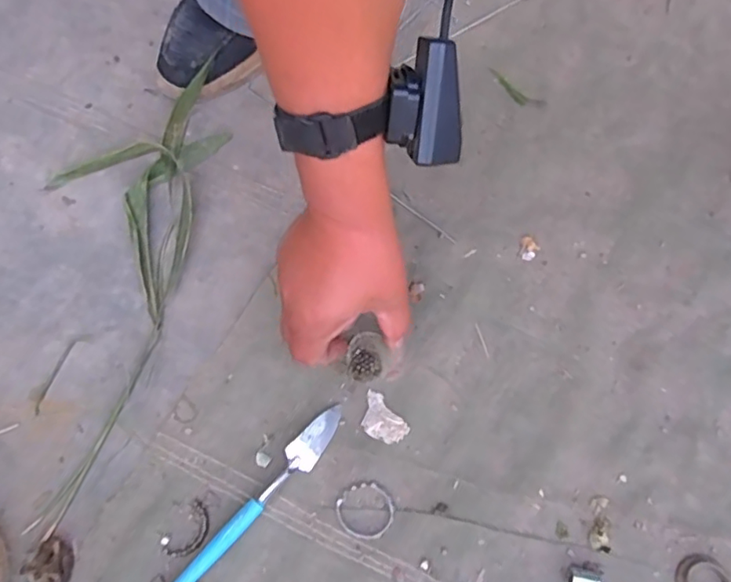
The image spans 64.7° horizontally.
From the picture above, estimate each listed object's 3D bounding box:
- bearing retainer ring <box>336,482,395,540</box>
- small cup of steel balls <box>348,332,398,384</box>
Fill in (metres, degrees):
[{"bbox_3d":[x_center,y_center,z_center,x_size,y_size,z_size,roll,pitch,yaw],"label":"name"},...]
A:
[{"bbox_3d":[0.000,0.154,0.409,0.040,0.004,0.037,0,64,0],"label":"bearing retainer ring"},{"bbox_3d":[0.001,0.049,0.447,0.035,0.025,0.034,-39,70,-17],"label":"small cup of steel balls"}]

